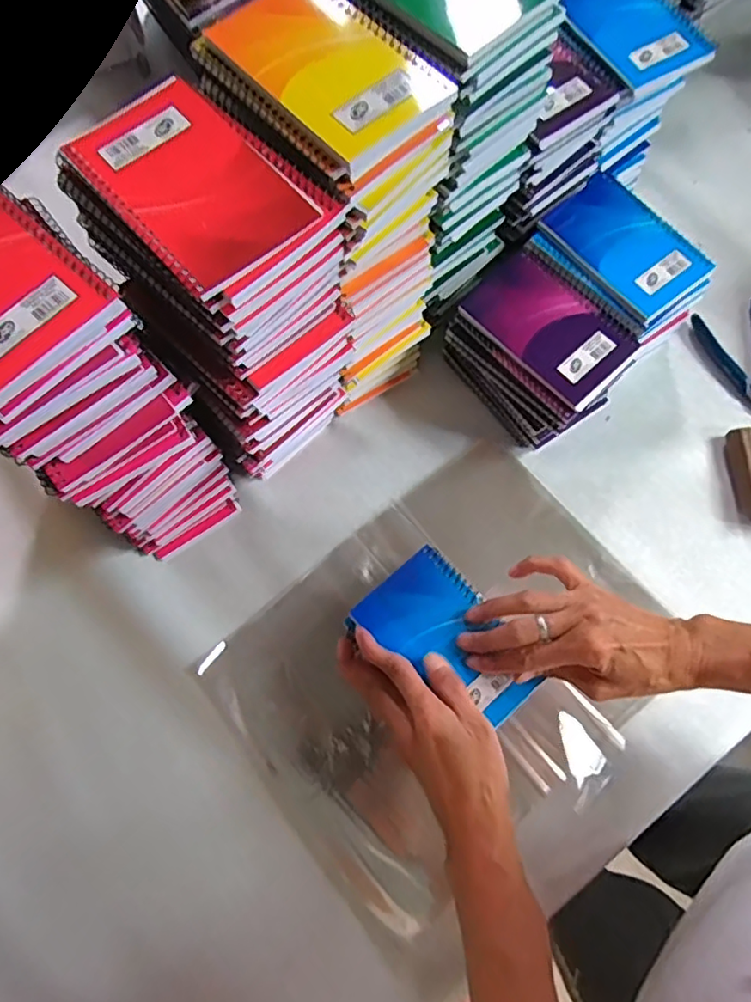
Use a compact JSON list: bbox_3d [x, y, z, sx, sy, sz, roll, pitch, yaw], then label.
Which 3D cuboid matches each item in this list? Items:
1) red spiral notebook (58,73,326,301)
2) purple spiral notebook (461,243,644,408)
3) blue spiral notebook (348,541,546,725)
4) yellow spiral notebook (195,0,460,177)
[{"bbox_3d":[-0.101,-0.173,0.312,0.082,0.006,0.133,-43,76,-10],"label":"red spiral notebook"},{"bbox_3d":[0.145,-0.147,0.477,0.092,0.012,0.130,-44,77,-11],"label":"purple spiral notebook"},{"bbox_3d":[0.054,0.102,0.428,0.129,0.017,0.085,43,79,13],"label":"blue spiral notebook"},{"bbox_3d":[-0.029,-0.247,0.331,0.091,0.017,0.127,-40,76,-10],"label":"yellow spiral notebook"}]

